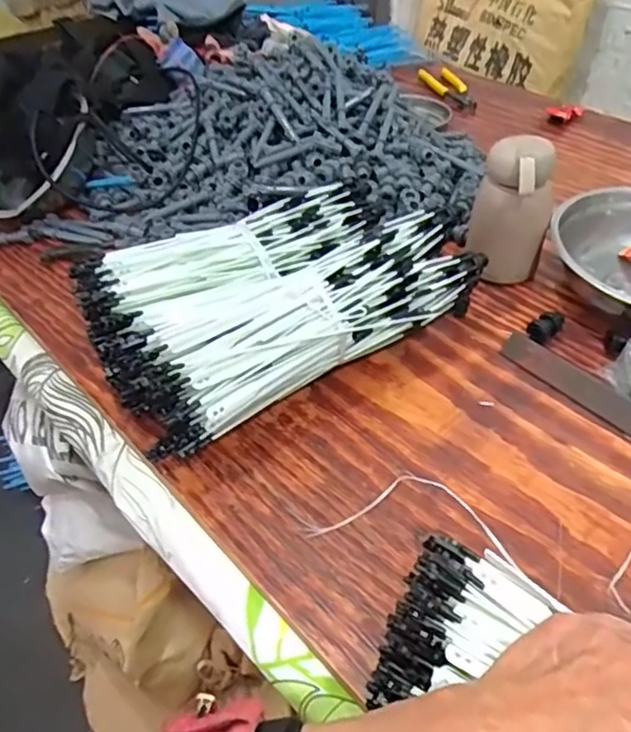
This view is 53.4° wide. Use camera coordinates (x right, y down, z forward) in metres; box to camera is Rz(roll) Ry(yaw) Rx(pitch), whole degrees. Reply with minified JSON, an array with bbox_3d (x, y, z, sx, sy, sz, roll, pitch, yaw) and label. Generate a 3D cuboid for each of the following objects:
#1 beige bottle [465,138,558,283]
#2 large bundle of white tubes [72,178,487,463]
[{"bbox_3d":[0.201,-0.149,0.652,0.079,0.152,0.072,14,47,16],"label":"beige bottle"},{"bbox_3d":[-0.033,-0.067,0.587,0.328,0.114,0.206,-27,50,-24],"label":"large bundle of white tubes"}]

